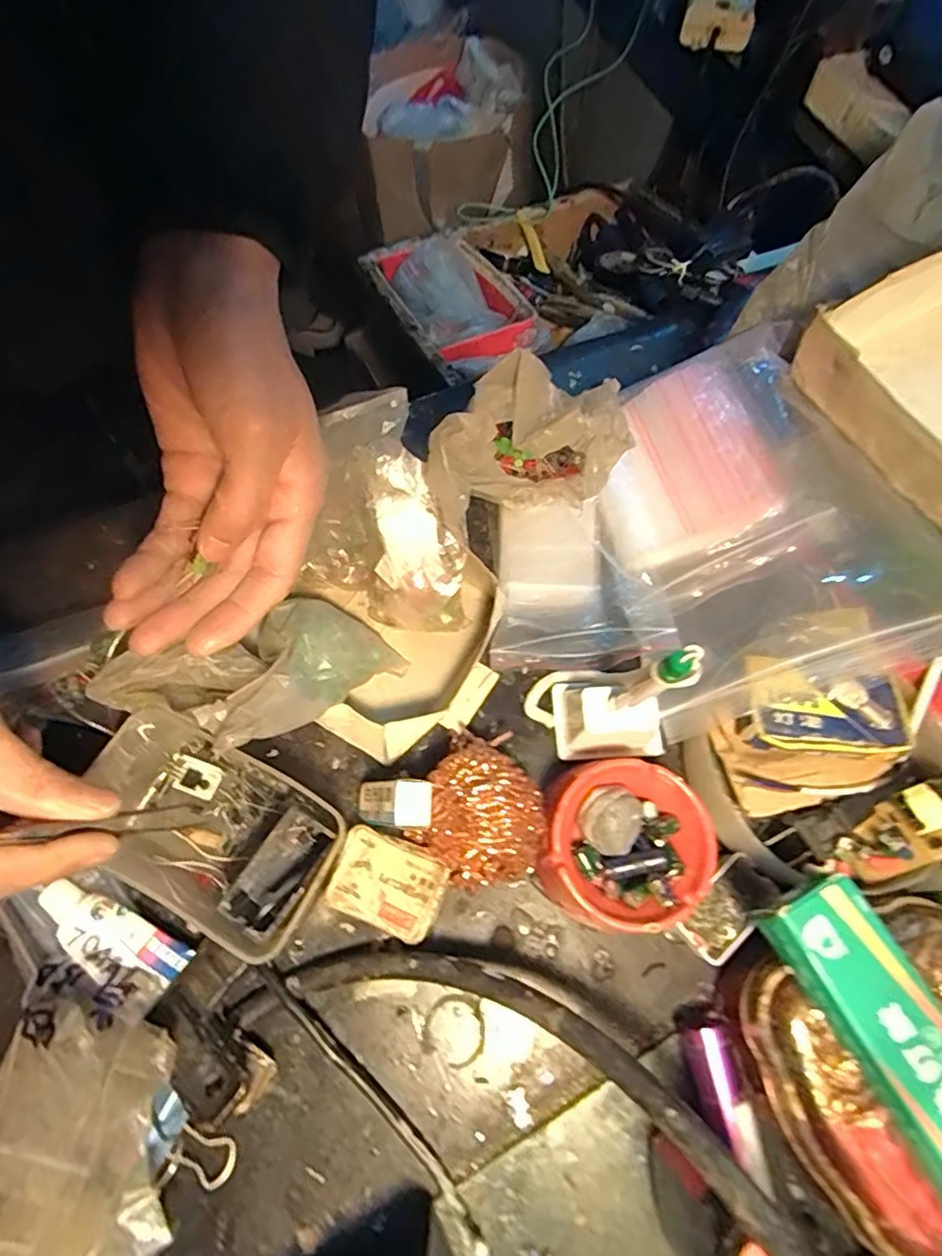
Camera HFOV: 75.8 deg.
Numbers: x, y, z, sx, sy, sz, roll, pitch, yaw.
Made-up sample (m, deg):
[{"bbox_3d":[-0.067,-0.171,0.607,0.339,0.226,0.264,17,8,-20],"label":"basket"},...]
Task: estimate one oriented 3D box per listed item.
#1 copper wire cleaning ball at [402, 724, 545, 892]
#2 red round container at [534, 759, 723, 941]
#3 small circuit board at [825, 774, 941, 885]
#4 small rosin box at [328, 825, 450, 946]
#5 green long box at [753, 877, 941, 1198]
[{"bbox_3d":[0.006,0.095,0.311,0.065,0.055,0.067,0,66,0],"label":"copper wire cleaning ball"},{"bbox_3d":[0.076,0.111,0.309,0.081,0.049,0.076,0,66,0],"label":"red round container"},{"bbox_3d":[0.220,0.106,0.309,0.072,0.018,0.036,-38,69,17],"label":"small circuit board"},{"bbox_3d":[-0.042,0.132,0.312,0.054,0.024,0.040,21,68,9],"label":"small rosin box"},{"bbox_3d":[0.169,0.168,0.225,0.037,0.020,0.142,-25,69,-11],"label":"green long box"}]

